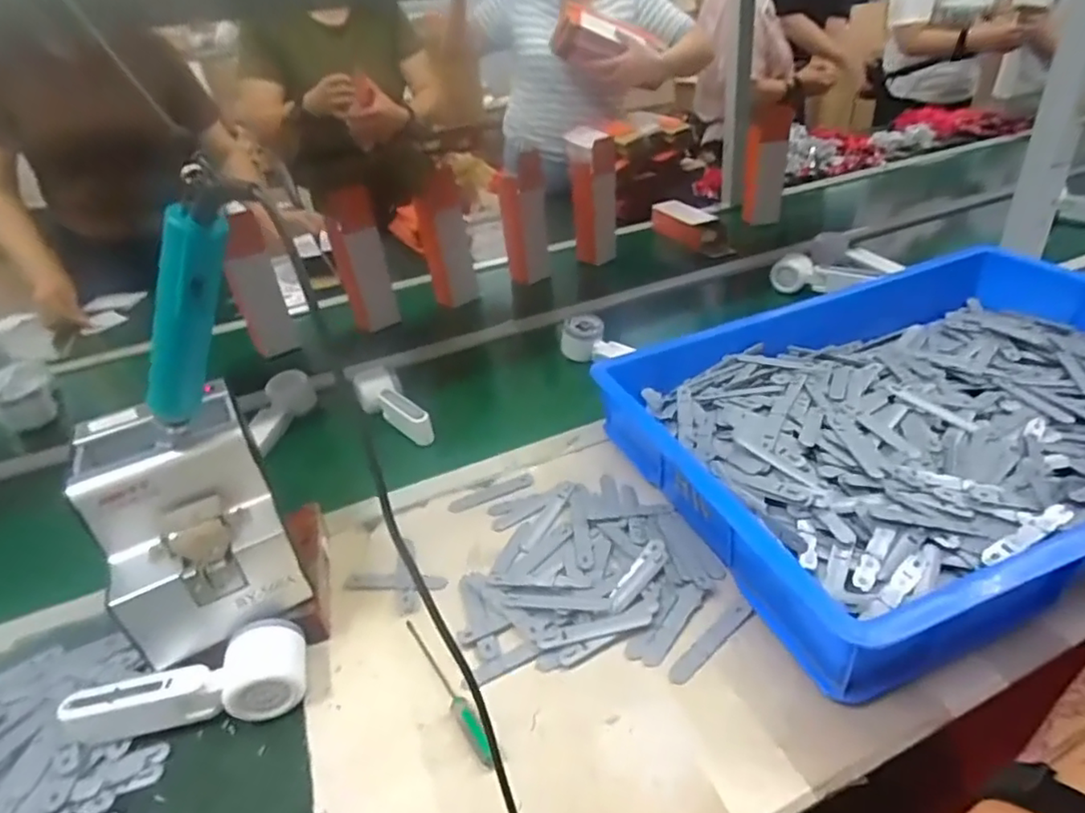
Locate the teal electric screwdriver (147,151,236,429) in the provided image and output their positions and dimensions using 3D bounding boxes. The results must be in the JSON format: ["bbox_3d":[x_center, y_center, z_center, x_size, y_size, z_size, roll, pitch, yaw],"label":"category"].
[{"bbox_3d":[-0.225,-0.058,0.381,0.031,0.202,0.026,24,33,-10],"label":"teal electric screwdriver"}]

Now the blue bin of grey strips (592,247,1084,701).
[{"bbox_3d":[0.417,0.003,0.639,0.626,0.090,0.416,-17,35,-14],"label":"blue bin of grey strips"}]

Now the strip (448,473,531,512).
[{"bbox_3d":[-0.056,0.094,0.665,0.096,0.004,0.021,-18,35,-16],"label":"strip"}]

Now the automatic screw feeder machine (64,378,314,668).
[{"bbox_3d":[-0.293,0.082,0.502,0.133,0.150,0.167,-22,36,-22],"label":"automatic screw feeder machine"}]

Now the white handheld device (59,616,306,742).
[{"bbox_3d":[-0.269,0.218,0.474,0.168,0.051,0.060,-11,34,-5],"label":"white handheld device"}]

